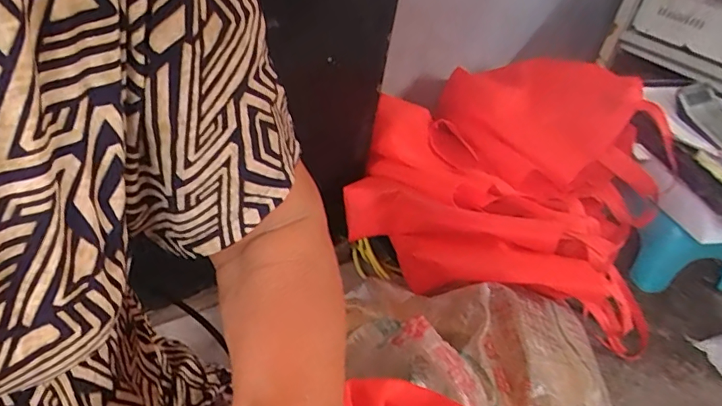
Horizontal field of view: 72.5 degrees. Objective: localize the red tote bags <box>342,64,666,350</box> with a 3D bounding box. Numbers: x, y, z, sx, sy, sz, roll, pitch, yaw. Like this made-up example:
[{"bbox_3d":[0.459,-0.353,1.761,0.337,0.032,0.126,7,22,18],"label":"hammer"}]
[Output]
[{"bbox_3d":[0.305,-0.030,0.935,0.515,0.290,0.580,13,39,15],"label":"red tote bags"}]

